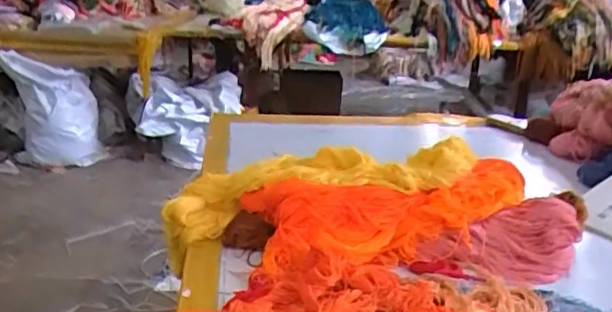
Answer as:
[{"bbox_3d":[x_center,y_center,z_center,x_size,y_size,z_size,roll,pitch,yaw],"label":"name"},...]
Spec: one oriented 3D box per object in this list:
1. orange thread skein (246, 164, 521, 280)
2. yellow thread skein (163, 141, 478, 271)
[{"bbox_3d":[0.128,0.070,0.798,0.381,0.087,0.155,-7,22,-24],"label":"orange thread skein"},{"bbox_3d":[0.022,0.047,0.815,0.451,0.098,0.096,-11,20,4],"label":"yellow thread skein"}]

